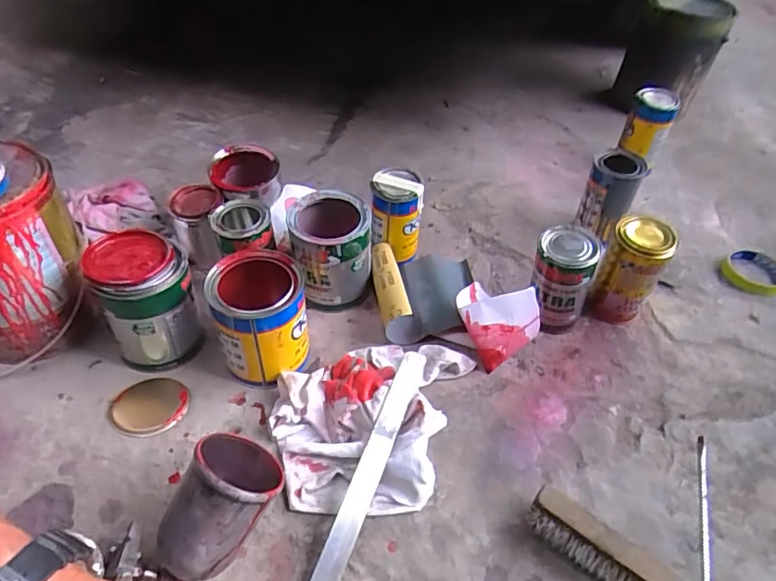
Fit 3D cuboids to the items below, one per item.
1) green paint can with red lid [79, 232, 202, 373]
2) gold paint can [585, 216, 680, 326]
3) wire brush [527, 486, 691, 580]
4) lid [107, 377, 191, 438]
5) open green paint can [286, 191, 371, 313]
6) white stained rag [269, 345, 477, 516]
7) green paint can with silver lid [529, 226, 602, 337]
[{"bbox_3d":[-0.281,0.008,0.626,0.107,0.135,0.102,-21,51,-18],"label":"green paint can with red lid"},{"bbox_3d":[0.315,-0.022,0.696,0.073,0.148,0.064,25,54,22],"label":"gold paint can"},{"bbox_3d":[0.242,0.273,0.488,0.248,0.041,0.051,28,55,24],"label":"wire brush"},{"bbox_3d":[-0.272,0.132,0.605,0.083,0.006,0.080,-2,38,-4],"label":"lid"},{"bbox_3d":[-0.072,-0.056,0.712,0.098,0.139,0.103,-1,48,1],"label":"open green paint can"},{"bbox_3d":[-0.013,0.139,0.587,0.235,0.078,0.194,-5,48,-3],"label":"white stained rag"},{"bbox_3d":[0.220,-0.011,0.686,0.070,0.133,0.071,-1,48,1],"label":"green paint can with silver lid"}]

